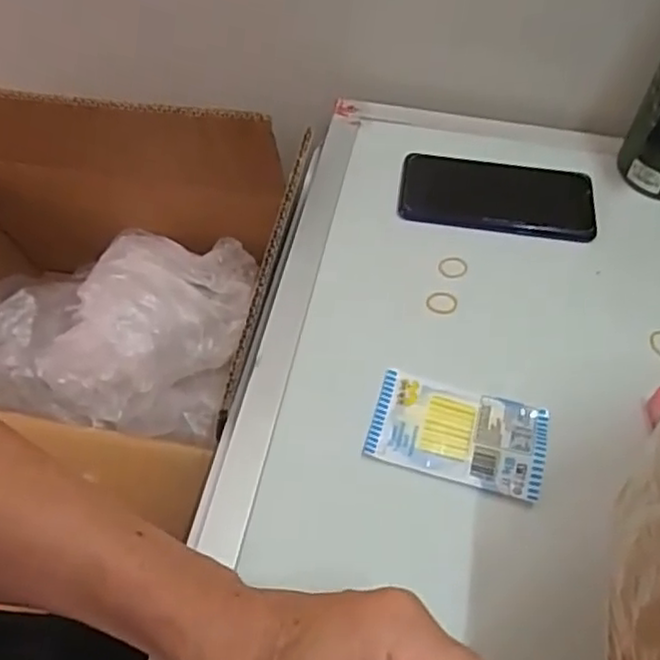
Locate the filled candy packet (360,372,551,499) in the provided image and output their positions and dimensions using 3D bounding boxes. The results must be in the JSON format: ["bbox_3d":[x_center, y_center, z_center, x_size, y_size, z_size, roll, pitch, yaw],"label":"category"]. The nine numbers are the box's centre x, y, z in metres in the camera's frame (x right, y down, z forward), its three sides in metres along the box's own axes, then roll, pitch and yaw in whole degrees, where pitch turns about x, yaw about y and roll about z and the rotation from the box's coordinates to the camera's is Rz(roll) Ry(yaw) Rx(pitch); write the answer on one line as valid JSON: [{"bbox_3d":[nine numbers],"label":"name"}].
[{"bbox_3d":[0.078,0.062,0.419,0.103,0.010,0.060,15,54,9],"label":"filled candy packet"}]

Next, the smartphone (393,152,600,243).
[{"bbox_3d":[0.131,-0.106,0.545,0.149,0.012,0.071,9,53,5],"label":"smartphone"}]

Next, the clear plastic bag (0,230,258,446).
[{"bbox_3d":[-0.230,-0.021,0.701,0.285,0.124,0.209,11,53,6],"label":"clear plastic bag"}]

